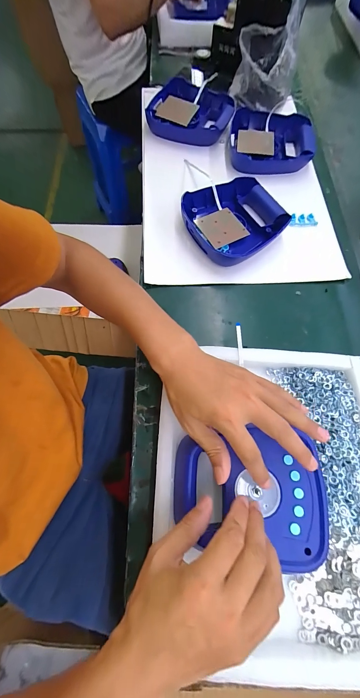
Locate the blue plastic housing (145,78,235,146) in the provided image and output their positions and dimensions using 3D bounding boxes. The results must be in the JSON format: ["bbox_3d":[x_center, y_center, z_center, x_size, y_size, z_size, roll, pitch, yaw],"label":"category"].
[{"bbox_3d":[0.022,-0.560,0.617,0.192,0.060,0.162,19,70,7],"label":"blue plastic housing"}]

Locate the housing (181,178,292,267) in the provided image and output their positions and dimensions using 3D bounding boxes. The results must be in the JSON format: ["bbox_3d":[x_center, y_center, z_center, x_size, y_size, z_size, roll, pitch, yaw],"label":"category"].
[{"bbox_3d":[0.104,-0.249,0.506,0.180,0.048,0.167,-31,72,-11],"label":"housing"}]

